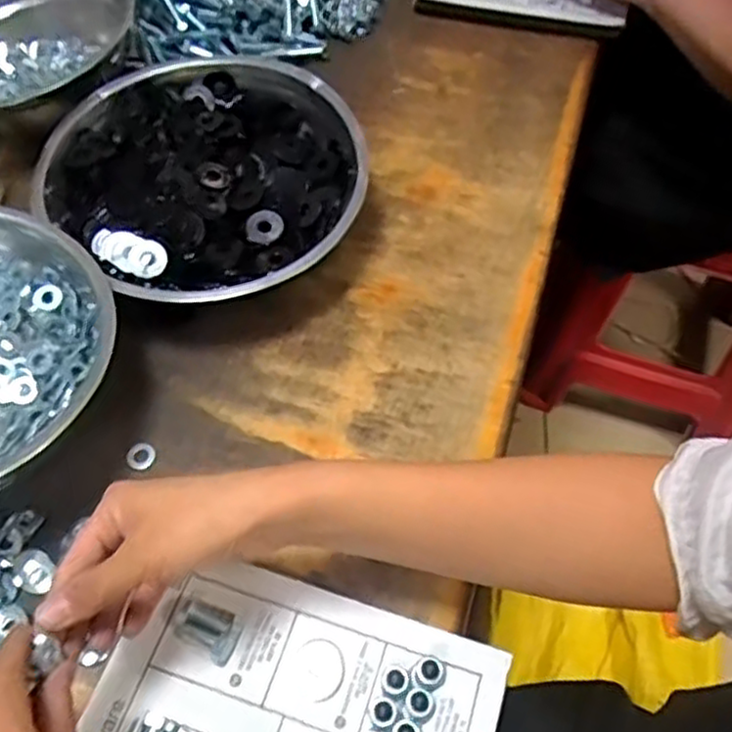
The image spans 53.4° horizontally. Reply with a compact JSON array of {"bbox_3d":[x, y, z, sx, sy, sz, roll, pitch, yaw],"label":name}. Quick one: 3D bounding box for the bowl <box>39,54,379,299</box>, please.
[{"bbox_3d":[-0.129,-0.145,0.600,0.234,0.072,0.266,-39,64,-22],"label":"bowl"}]

